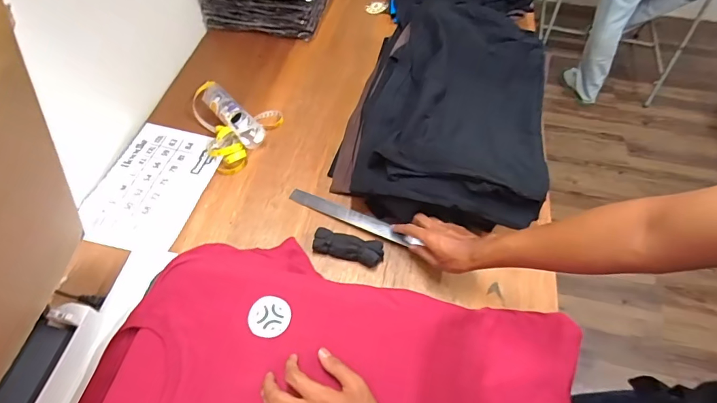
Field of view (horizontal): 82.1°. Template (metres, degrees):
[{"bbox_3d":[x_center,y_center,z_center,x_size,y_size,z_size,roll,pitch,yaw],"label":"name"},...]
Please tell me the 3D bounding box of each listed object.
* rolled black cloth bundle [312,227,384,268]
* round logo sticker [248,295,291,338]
[{"bbox_3d":[-0.018,0.080,0.751,0.127,0.028,0.051,13,57,8],"label":"rolled black cloth bundle"},{"bbox_3d":[-0.128,0.164,0.589,0.059,0.004,0.057,0,56,-1],"label":"round logo sticker"}]

